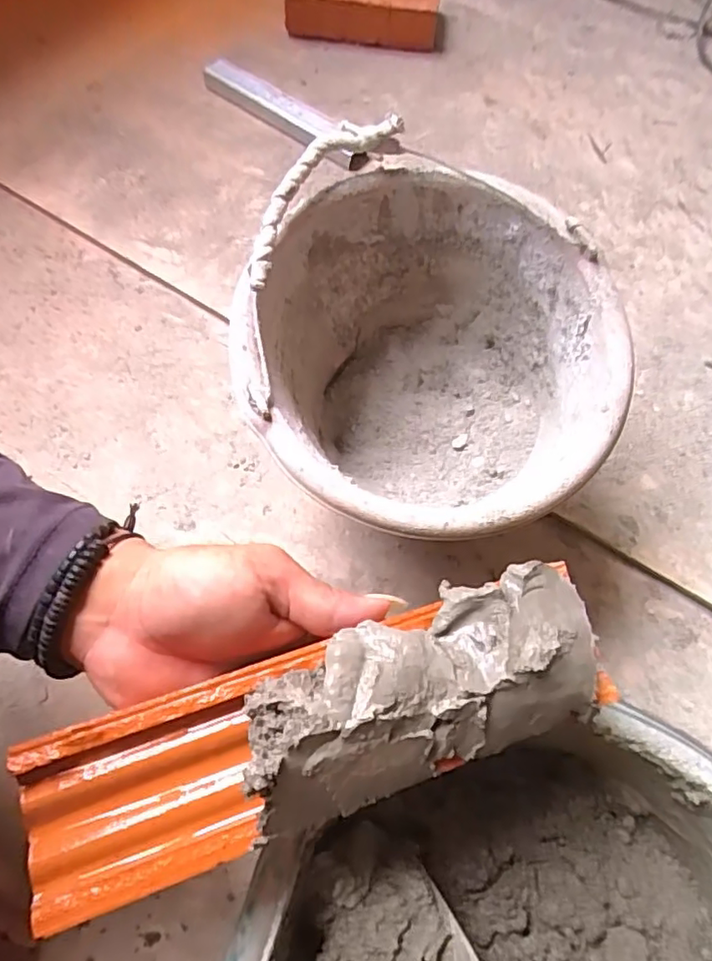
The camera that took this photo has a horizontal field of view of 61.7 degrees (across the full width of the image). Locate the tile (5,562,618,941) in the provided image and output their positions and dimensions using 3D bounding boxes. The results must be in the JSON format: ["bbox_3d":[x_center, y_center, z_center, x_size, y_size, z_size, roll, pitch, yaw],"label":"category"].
[{"bbox_3d":[-0.010,0.090,0.220,0.219,0.034,0.061,-18,67,-8],"label":"tile"}]

